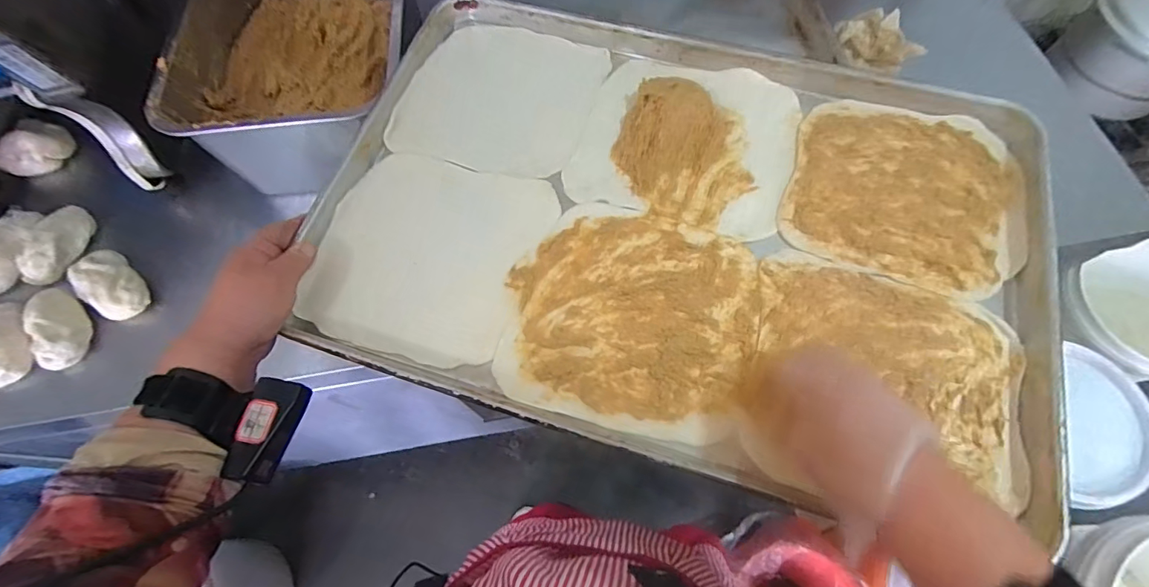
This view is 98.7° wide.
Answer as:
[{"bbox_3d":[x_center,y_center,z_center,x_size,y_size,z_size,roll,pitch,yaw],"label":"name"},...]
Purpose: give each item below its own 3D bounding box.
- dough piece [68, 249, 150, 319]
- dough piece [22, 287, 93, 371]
[{"bbox_3d":[-0.551,-0.012,0.585,0.105,0.034,0.056,34,71,15],"label":"dough piece"},{"bbox_3d":[-0.591,0.036,0.561,0.059,0.033,0.097,-16,67,-5],"label":"dough piece"}]

